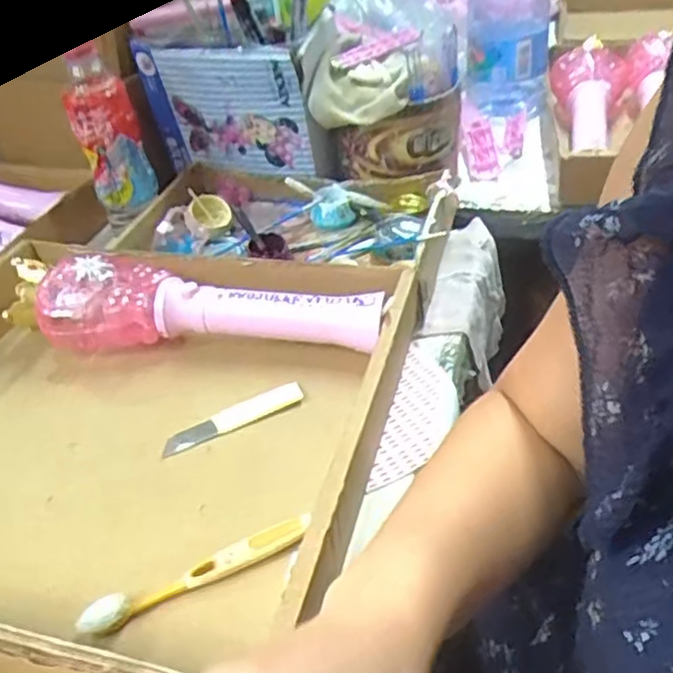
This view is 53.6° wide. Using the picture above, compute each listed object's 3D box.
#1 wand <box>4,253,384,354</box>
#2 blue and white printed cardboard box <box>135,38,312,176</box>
[{"bbox_3d":[-0.114,-0.026,0.549,0.304,0.069,0.078,0,39,6],"label":"wand"},{"bbox_3d":[-0.120,-0.232,0.685,0.176,0.159,0.038,7,57,19],"label":"blue and white printed cardboard box"}]

